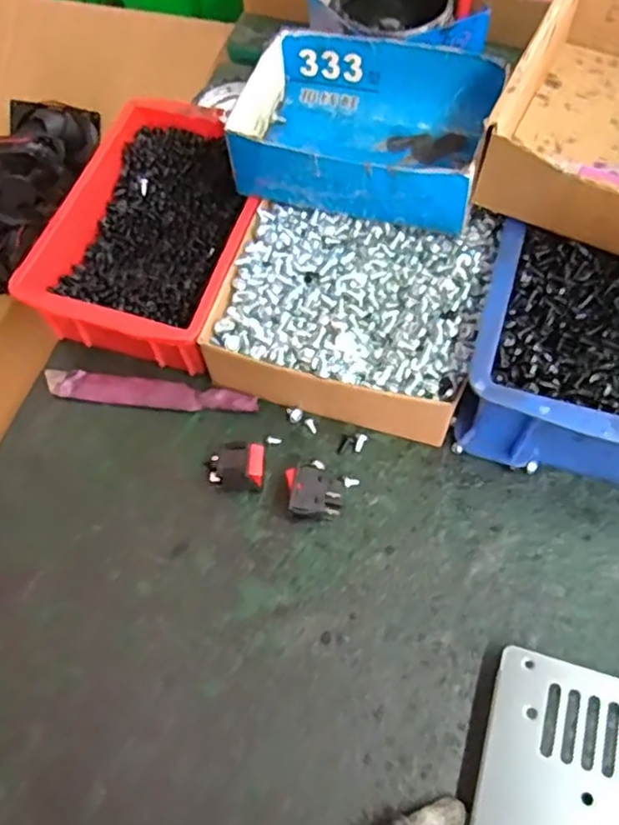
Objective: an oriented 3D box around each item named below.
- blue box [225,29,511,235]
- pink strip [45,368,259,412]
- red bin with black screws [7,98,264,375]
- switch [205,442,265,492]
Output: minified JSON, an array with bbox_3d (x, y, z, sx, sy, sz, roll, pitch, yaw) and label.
[{"bbox_3d":[0.037,-0.185,0.439,0.155,0.054,0.122,15,65,10],"label":"blue box"},{"bbox_3d":[-0.108,-0.013,0.449,0.145,0.011,0.020,7,64,7],"label":"pink strip"},{"bbox_3d":[-0.099,-0.127,0.476,0.130,0.061,0.198,16,65,11],"label":"red bin with black screws"},{"bbox_3d":[-0.044,0.033,0.408,0.034,0.031,0.020,8,64,7],"label":"switch"}]

